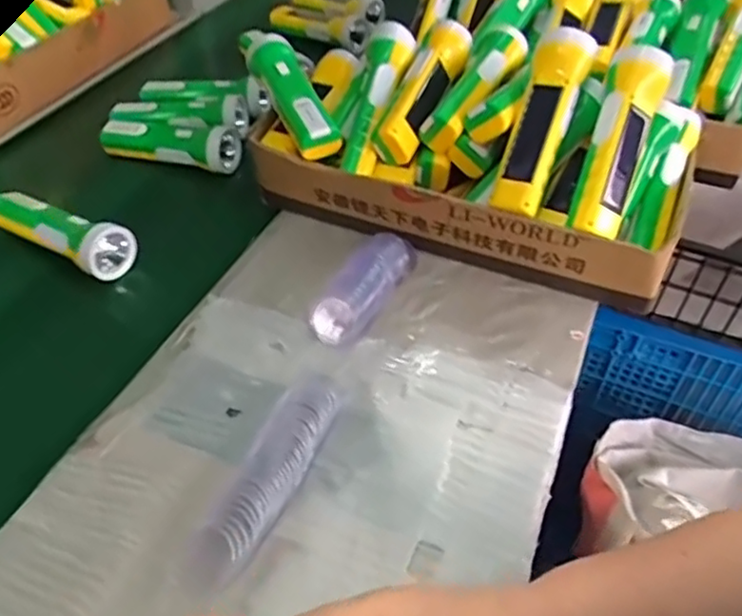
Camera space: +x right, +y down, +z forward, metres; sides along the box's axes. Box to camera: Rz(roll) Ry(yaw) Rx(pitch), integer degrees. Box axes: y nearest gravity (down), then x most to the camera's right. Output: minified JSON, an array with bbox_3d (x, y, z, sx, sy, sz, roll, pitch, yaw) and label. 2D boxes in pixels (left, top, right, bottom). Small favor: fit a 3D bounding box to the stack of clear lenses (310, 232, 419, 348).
[{"bbox_3d":[-0.006,-0.020,0.577,0.046,0.035,0.135,18,49,18],"label":"stack of clear lenses"}]

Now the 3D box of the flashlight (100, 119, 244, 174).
[{"bbox_3d":[-0.237,-0.198,0.757,0.165,0.044,0.045,14,47,15],"label":"flashlight"}]

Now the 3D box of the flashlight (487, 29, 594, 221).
[{"bbox_3d":[0.148,-0.160,0.561,0.051,0.046,0.167,18,84,17],"label":"flashlight"}]

